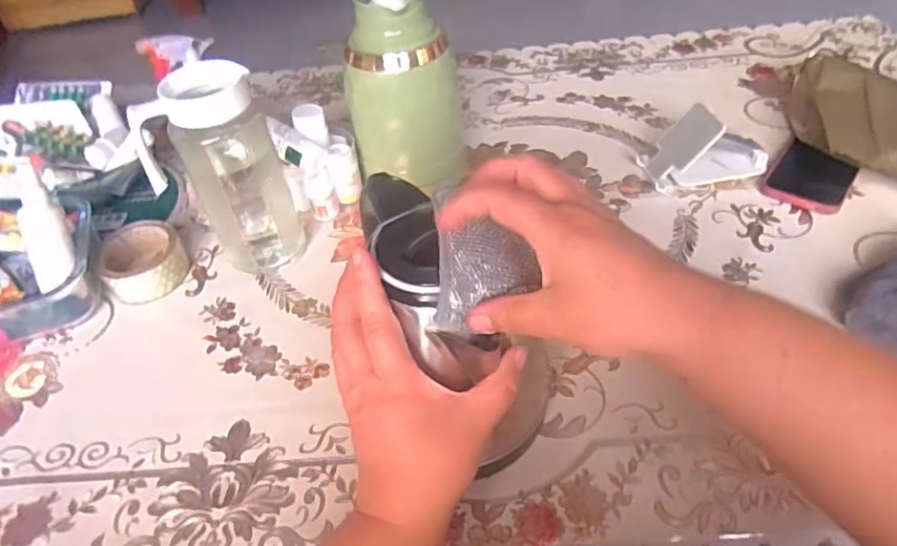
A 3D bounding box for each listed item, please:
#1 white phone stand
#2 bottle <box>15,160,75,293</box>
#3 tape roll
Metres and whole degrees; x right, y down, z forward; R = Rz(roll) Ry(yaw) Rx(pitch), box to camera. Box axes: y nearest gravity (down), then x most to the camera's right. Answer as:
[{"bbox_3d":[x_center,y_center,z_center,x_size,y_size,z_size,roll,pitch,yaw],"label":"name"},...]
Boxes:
[{"bbox_3d":[0.299,-0.147,0.660,0.136,0.072,0.067,-9,45,-2],"label":"white phone stand"},{"bbox_3d":[-0.385,-0.043,0.546,0.028,0.123,0.031,10,22,17],"label":"bottle"},{"bbox_3d":[-0.328,-0.013,0.622,0.085,0.040,0.088,-3,45,3],"label":"tape roll"}]

